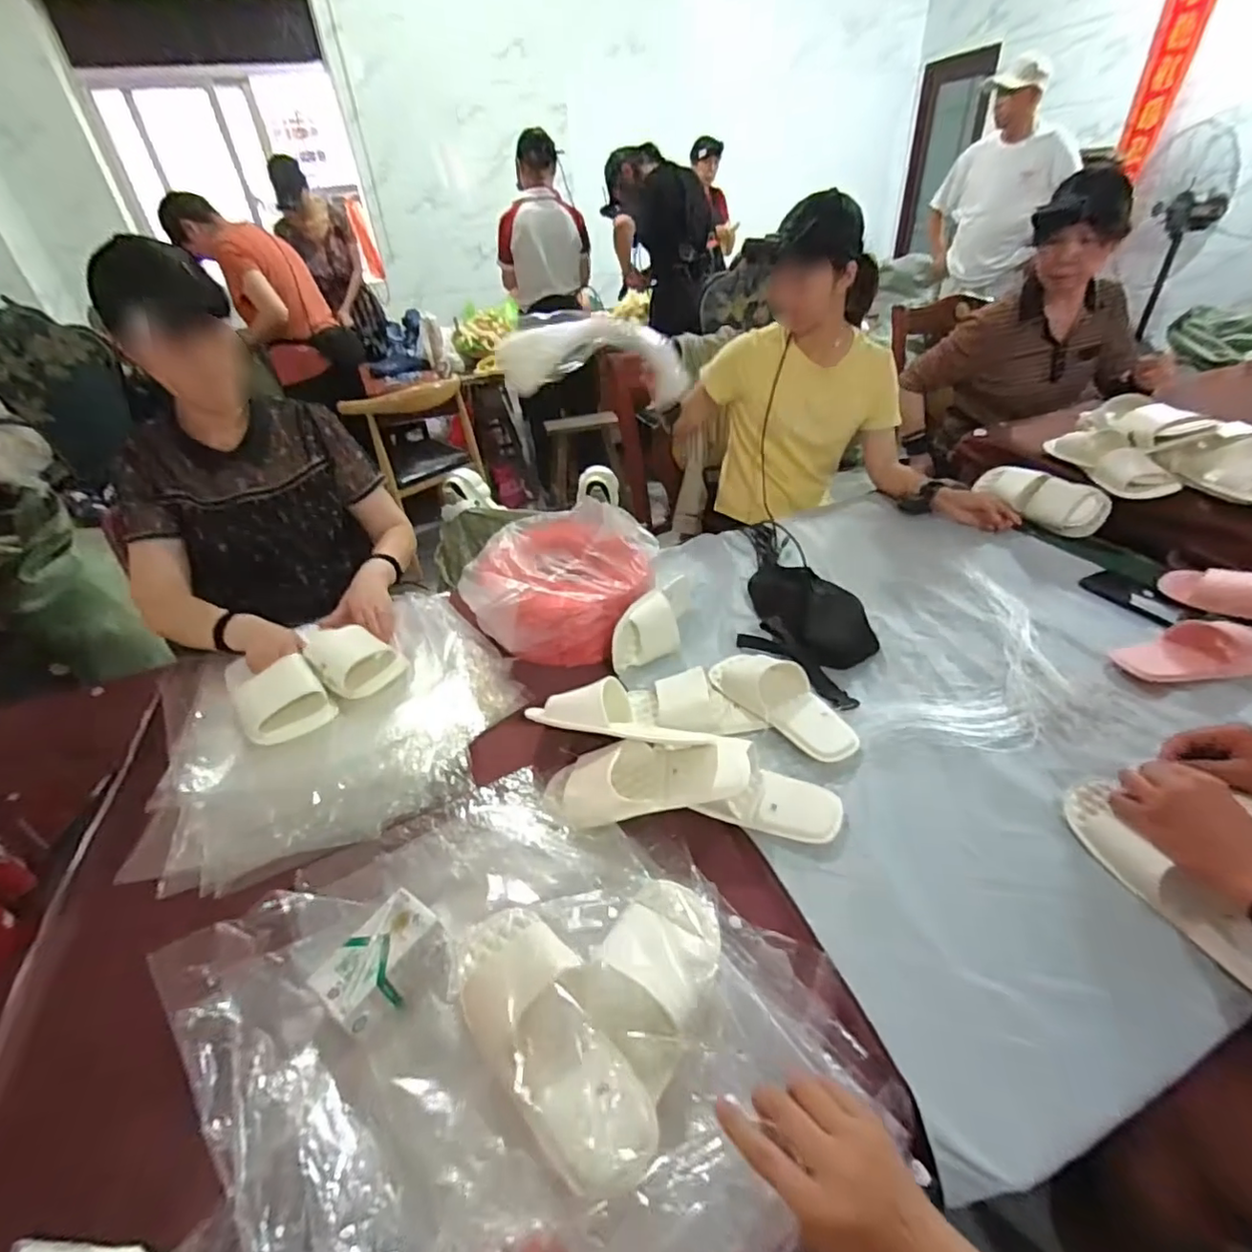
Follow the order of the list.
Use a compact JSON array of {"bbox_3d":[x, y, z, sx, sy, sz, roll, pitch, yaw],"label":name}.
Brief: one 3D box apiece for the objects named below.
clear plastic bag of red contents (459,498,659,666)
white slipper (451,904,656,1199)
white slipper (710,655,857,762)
[{"bbox_3d":[-0.109,-0.072,0.942,0.307,0.155,0.222,0,36,6],"label":"clear plastic bag of red contents"},{"bbox_3d":[-0.067,0.325,0.476,0.089,0.057,0.238,-27,42,-28],"label":"white slipper"},{"bbox_3d":[0.216,0.100,0.792,0.102,0.049,0.211,-25,41,-26],"label":"white slipper"}]

